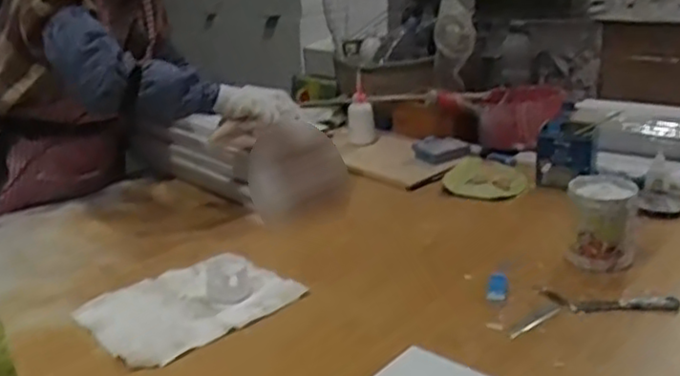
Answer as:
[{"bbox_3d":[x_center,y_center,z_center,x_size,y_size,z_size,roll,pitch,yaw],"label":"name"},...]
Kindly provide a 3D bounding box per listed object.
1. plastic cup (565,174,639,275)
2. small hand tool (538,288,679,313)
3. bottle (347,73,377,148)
[{"bbox_3d":[0.395,0.052,1.045,0.097,0.110,0.103,7,23,23],"label":"plastic cup"},{"bbox_3d":[0.365,0.151,0.935,0.174,0.011,0.040,1,23,13],"label":"small hand tool"},{"bbox_3d":[0.049,-0.182,1.586,0.064,0.146,0.067,-3,21,-1],"label":"bottle"}]

